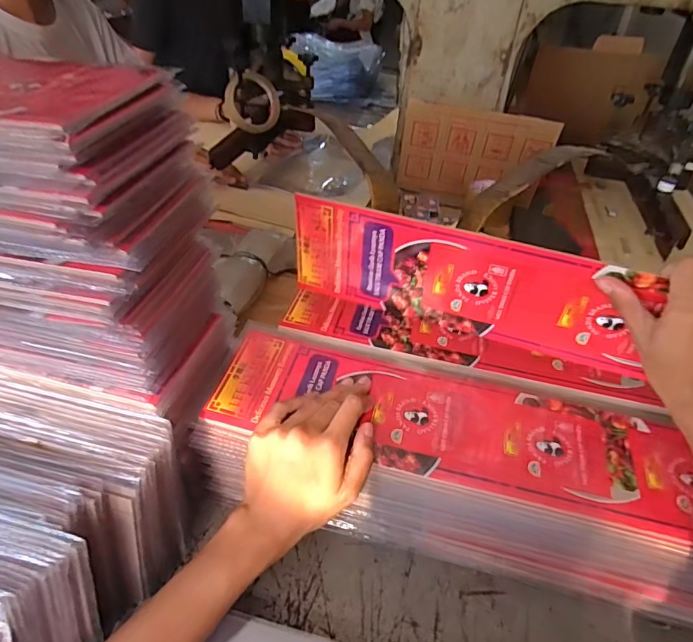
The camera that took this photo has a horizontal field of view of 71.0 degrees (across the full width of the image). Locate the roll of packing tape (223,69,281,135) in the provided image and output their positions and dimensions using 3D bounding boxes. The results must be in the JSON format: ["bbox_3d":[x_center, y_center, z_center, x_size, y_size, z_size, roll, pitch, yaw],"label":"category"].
[{"bbox_3d":[-0.163,-0.381,0.848,0.097,0.096,0.024,-6,18,-33],"label":"roll of packing tape"}]

